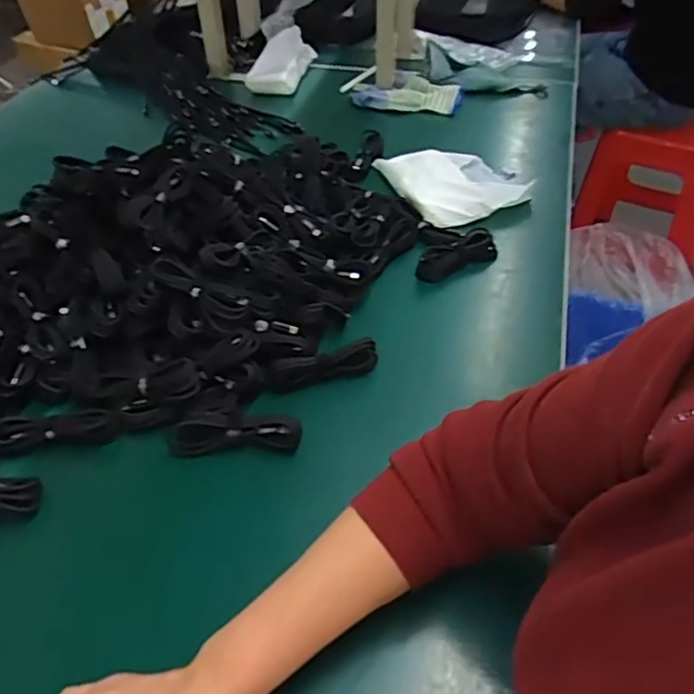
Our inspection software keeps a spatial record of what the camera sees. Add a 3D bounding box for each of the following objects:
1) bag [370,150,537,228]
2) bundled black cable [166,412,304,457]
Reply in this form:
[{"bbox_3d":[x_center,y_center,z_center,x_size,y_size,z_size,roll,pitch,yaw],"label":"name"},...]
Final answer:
[{"bbox_3d":[0.160,-0.239,0.902,0.186,0.040,0.186,-18,46,-16],"label":"bag"},{"bbox_3d":[-0.104,0.079,0.573,0.123,0.034,0.024,0,44,2],"label":"bundled black cable"}]

